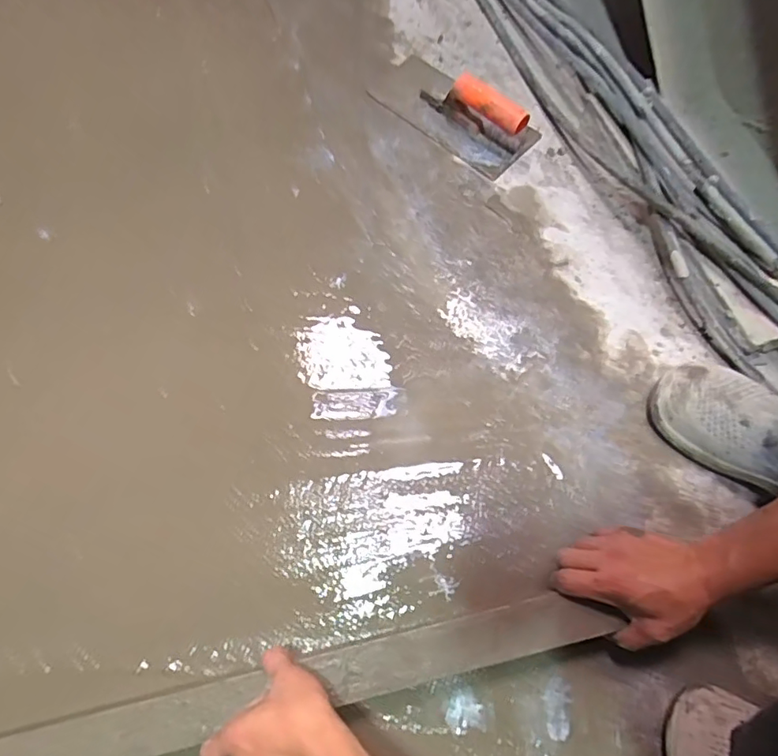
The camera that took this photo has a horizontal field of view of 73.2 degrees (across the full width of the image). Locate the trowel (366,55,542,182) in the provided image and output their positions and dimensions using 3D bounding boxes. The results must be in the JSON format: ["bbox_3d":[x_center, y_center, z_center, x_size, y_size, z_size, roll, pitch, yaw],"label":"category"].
[{"bbox_3d":[0.089,-0.399,0.736,0.111,0.071,0.250,-43,72,-14],"label":"trowel"}]

